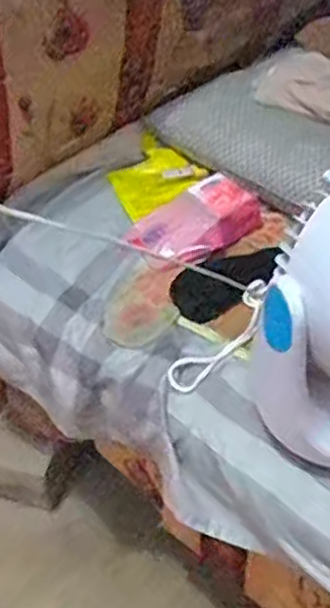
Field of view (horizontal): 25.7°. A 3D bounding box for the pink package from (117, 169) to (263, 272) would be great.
[{"bbox_3d":[0.039,-0.105,0.914,0.164,0.036,0.105,-32,49,-26],"label":"pink package"}]

